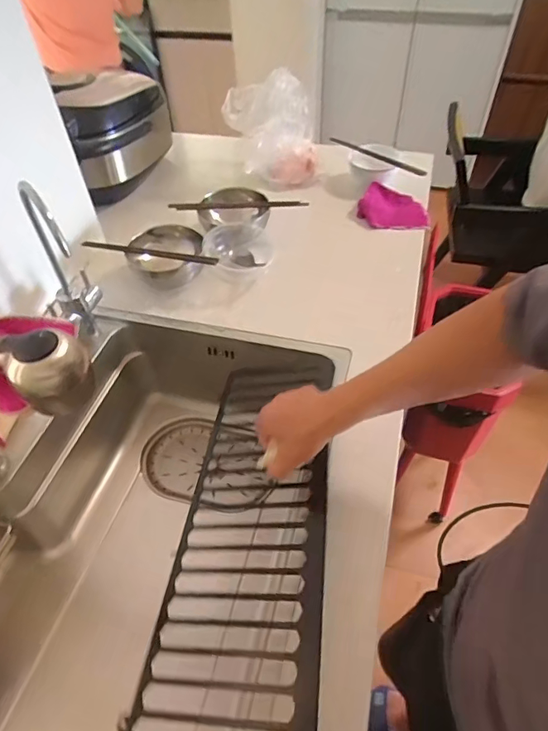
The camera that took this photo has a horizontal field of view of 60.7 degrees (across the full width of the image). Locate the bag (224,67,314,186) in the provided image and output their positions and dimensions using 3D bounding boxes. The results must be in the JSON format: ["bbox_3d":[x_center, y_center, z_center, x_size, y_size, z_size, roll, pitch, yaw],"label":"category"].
[{"bbox_3d":[-0.005,-0.477,0.954,0.172,0.217,0.088,-5,49,-3],"label":"bag"}]

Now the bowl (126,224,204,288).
[{"bbox_3d":[-0.185,-0.186,0.809,0.119,0.067,0.092,-4,49,-2],"label":"bowl"}]

